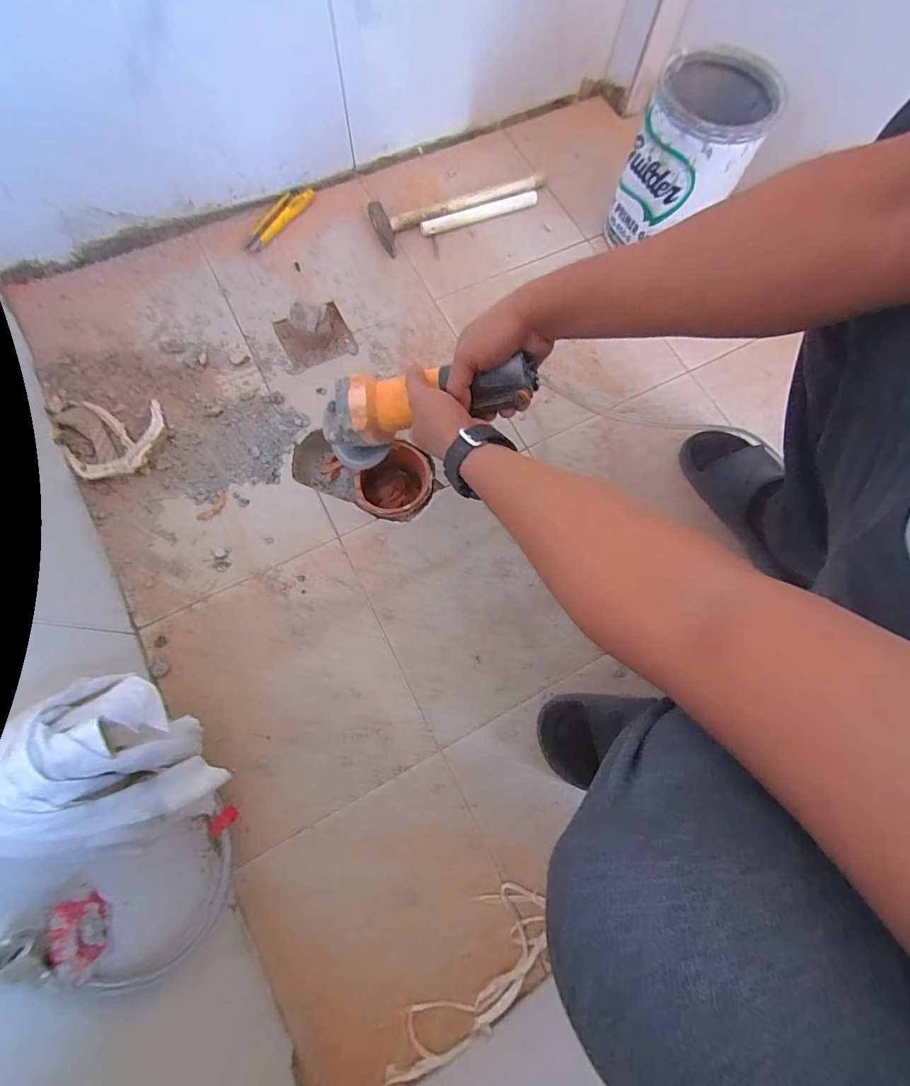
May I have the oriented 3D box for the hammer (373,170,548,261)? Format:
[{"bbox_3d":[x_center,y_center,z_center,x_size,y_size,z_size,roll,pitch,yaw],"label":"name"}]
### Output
[{"bbox_3d":[0.004,-0.581,0.742,0.303,0.027,0.081,-28,75,-10],"label":"hammer"}]

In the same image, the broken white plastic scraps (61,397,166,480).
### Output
[{"bbox_3d":[-0.465,-0.143,0.593,0.129,0.023,0.114,-4,73,-3],"label":"broken white plastic scraps"}]

